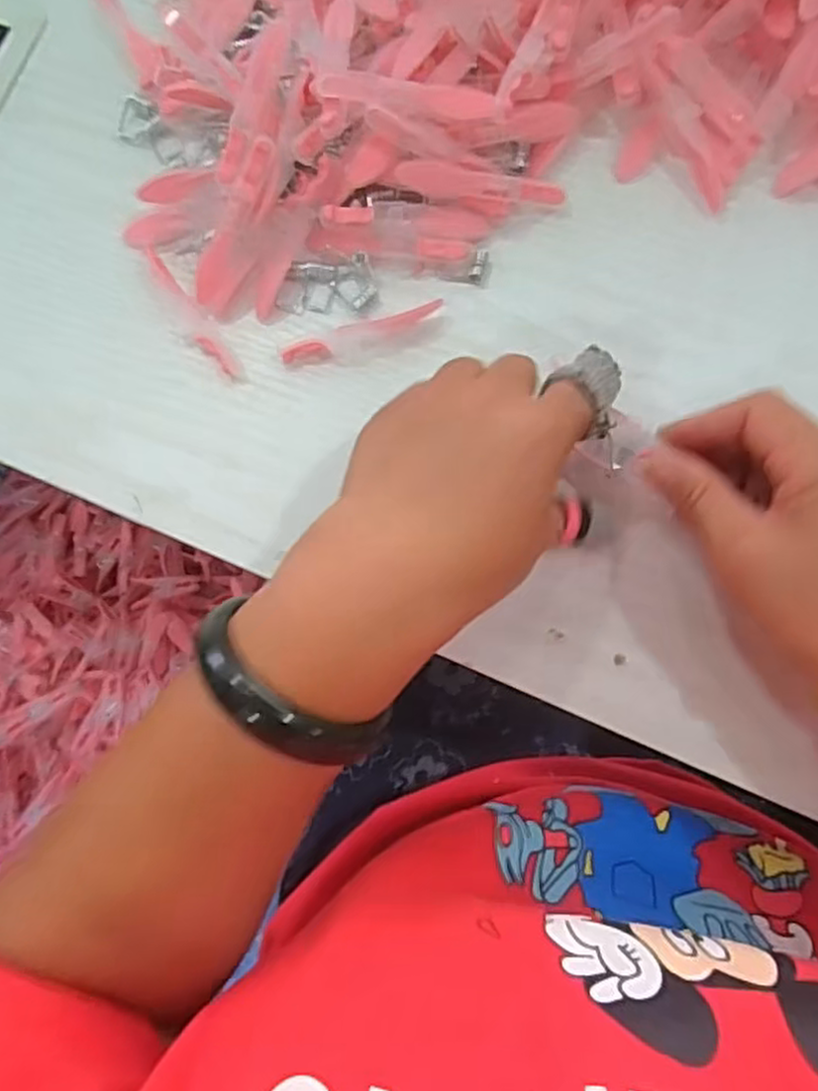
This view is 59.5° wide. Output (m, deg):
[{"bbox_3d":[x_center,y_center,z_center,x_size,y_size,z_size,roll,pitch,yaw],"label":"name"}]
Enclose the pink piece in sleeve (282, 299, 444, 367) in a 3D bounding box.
[{"bbox_3d":[-0.021,-0.096,0.335,0.076,0.007,0.014,-16,82,4],"label":"pink piece in sleeve"}]

